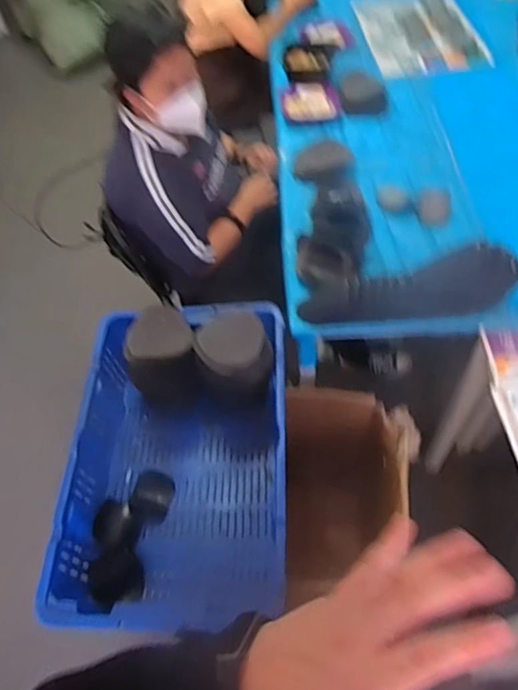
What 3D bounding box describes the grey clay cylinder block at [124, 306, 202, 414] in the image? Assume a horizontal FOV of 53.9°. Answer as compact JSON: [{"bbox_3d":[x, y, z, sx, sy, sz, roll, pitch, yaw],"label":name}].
[{"bbox_3d":[-0.222,0.045,1.194,0.158,0.230,0.154,-17,55,-7],"label":"grey clay cylinder block"}]

